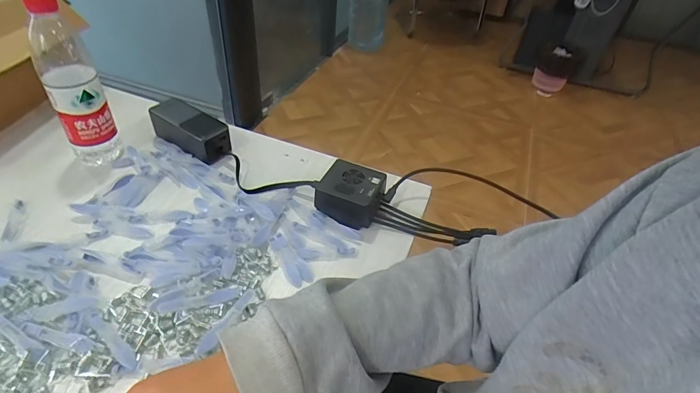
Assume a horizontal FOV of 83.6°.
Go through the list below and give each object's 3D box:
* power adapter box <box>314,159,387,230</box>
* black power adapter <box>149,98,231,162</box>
[{"bbox_3d":[0.001,-0.004,0.536,0.080,0.046,0.075,20,45,15],"label":"power adapter box"},{"bbox_3d":[-0.245,-0.103,0.606,0.123,0.048,0.055,28,48,22],"label":"black power adapter"}]

